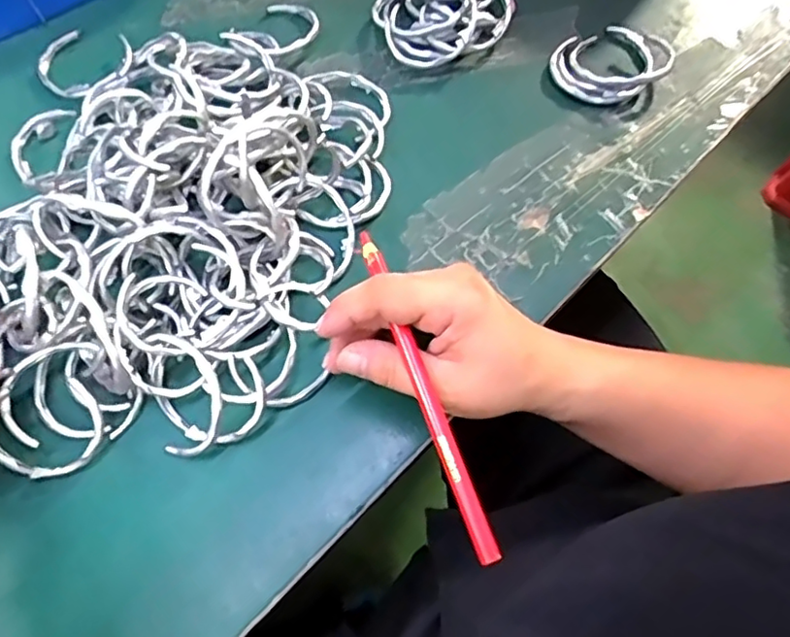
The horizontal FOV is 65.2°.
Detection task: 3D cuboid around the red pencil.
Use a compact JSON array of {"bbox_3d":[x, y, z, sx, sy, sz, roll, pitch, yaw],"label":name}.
[{"bbox_3d":[0.013,0.030,0.288,0.010,0.010,0.164,-18,69,-9],"label":"red pencil"}]

